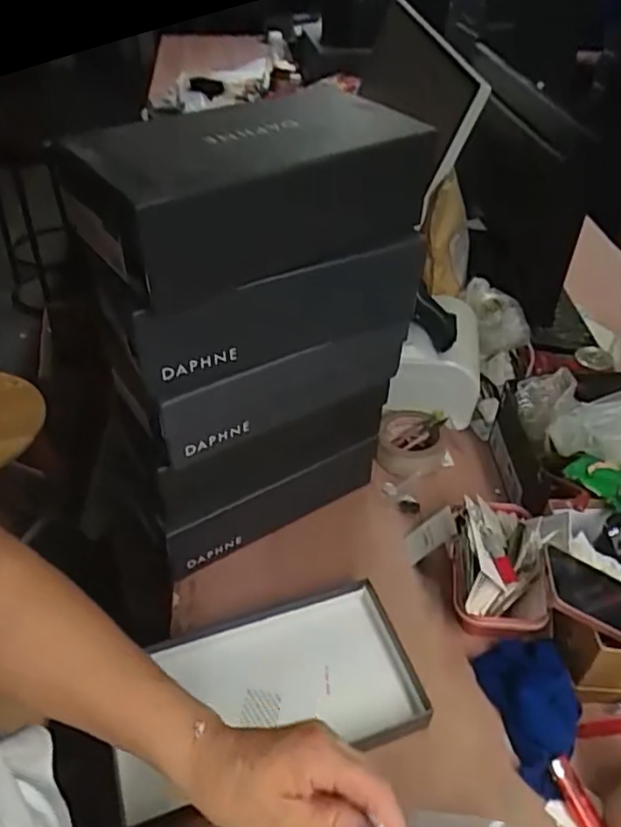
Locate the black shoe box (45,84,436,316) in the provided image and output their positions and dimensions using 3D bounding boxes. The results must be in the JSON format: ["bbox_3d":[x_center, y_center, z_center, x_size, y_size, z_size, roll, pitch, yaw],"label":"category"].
[{"bbox_3d":[-0.023,-0.210,0.581,0.347,0.104,0.154,-27,49,-27],"label":"black shoe box"}]

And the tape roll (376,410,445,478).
[{"bbox_3d":[0.146,0.045,0.914,0.097,0.041,0.103,8,43,7],"label":"tape roll"}]

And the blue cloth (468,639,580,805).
[{"bbox_3d":[0.224,0.289,0.636,0.070,0.058,0.146,-11,44,-13],"label":"blue cloth"}]

